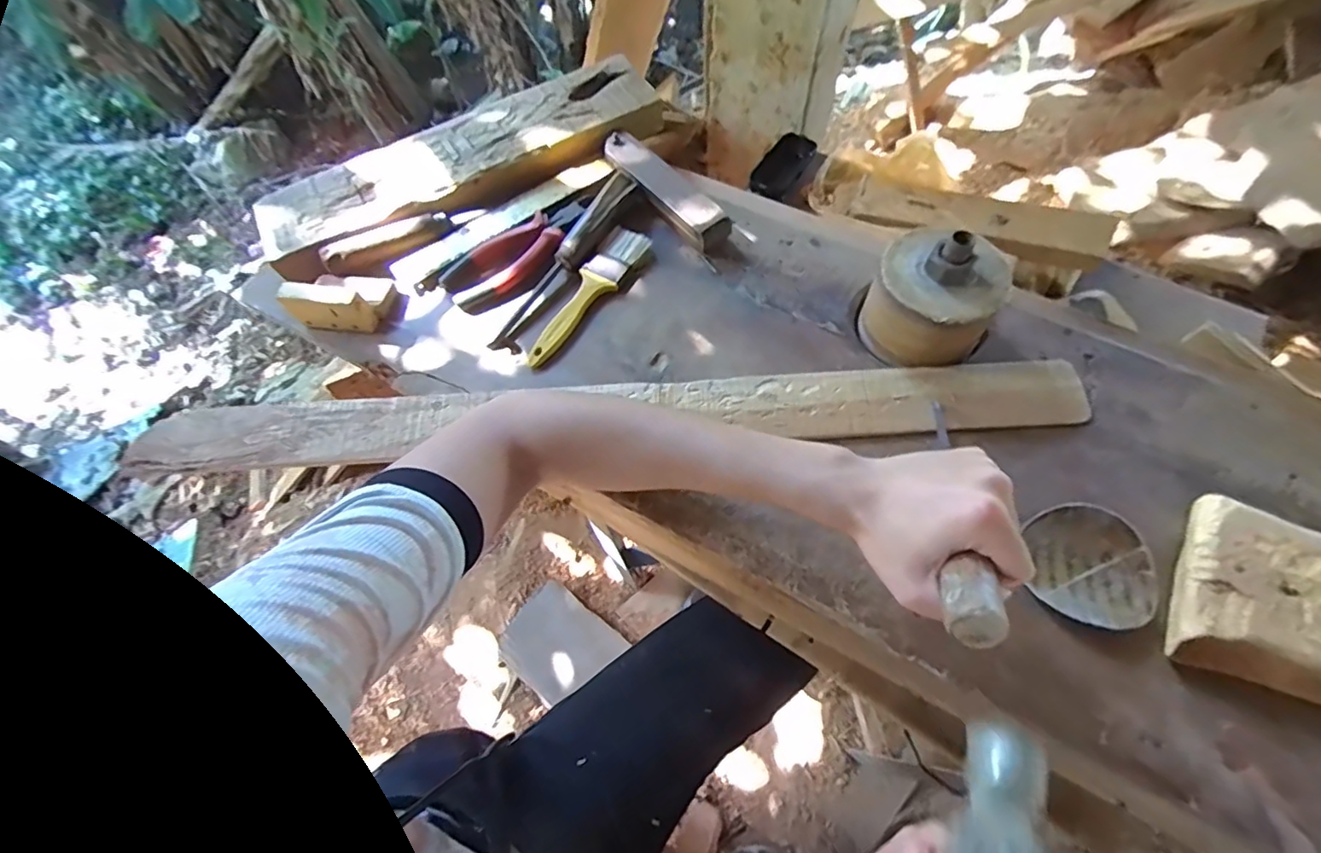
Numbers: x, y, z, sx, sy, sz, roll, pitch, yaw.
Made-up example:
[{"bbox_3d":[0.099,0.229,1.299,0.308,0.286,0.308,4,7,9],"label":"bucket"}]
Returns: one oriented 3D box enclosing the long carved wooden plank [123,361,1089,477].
[{"bbox_3d":[-0.067,-0.002,0.499,0.833,0.017,0.075,-3,64,4],"label":"long carved wooden plank"}]

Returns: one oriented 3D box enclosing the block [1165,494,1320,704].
[{"bbox_3d":[0.419,0.124,0.368,0.131,0.063,0.111,28,69,15],"label":"block"}]

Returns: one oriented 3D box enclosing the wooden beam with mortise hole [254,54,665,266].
[{"bbox_3d":[-0.219,-0.303,0.635,0.464,0.035,0.134,-23,66,-8],"label":"wooden beam with mortise hole"}]

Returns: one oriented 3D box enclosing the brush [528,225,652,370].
[{"bbox_3d":[-0.074,-0.133,0.560,0.040,0.012,0.182,29,69,15],"label":"brush"}]

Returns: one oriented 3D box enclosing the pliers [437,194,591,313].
[{"bbox_3d":[-0.143,-0.185,0.584,0.172,0.014,0.082,-32,67,-12],"label":"pliers"}]

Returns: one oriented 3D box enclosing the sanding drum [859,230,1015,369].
[{"bbox_3d":[0.234,-0.113,0.474,0.098,0.094,0.090,-1,65,2],"label":"sanding drum"}]

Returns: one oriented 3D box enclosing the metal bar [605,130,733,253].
[{"bbox_3d":[0.006,-0.261,0.614,0.048,0.024,0.193,-35,68,-13],"label":"metal bar"}]

